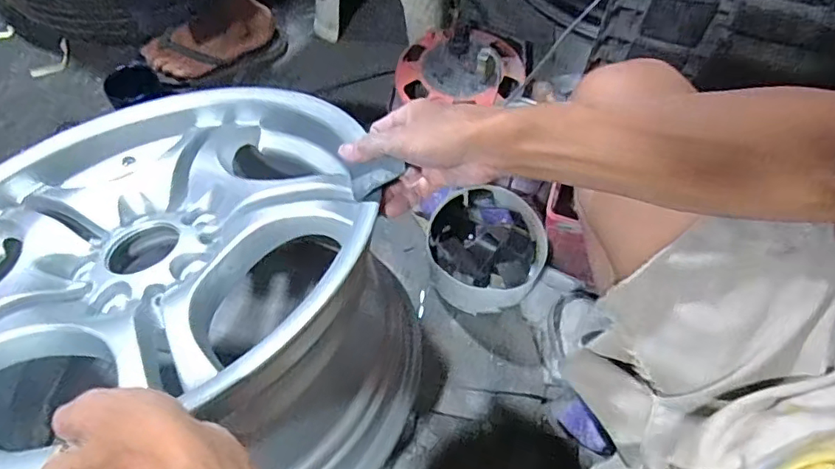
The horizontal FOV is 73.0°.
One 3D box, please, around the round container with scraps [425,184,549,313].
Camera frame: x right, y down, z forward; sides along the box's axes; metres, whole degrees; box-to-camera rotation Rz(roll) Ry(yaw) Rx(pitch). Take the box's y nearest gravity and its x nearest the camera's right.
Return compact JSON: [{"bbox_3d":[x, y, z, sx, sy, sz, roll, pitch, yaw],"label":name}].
[{"bbox_3d":[0.088,0.023,0.764,0.155,0.089,0.159,0,62,-1],"label":"round container with scraps"}]

